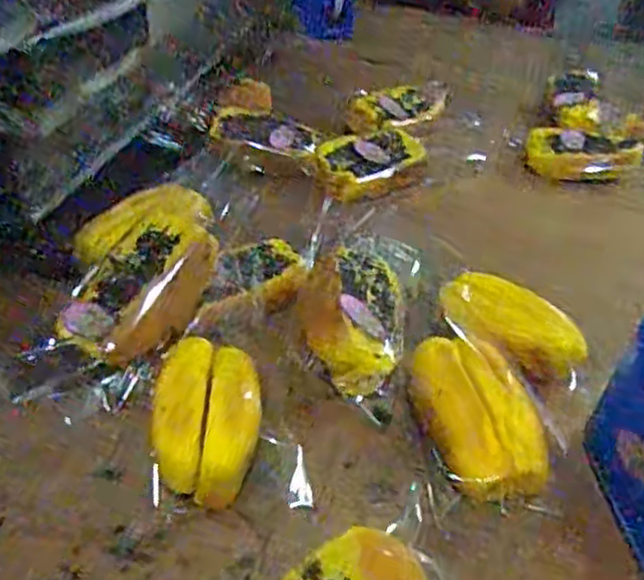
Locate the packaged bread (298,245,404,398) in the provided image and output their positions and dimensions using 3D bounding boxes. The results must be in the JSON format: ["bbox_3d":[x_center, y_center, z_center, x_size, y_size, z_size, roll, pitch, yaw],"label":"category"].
[{"bbox_3d":[0.024,0.014,0.542,0.072,0.048,0.133,10,38,5],"label":"packaged bread"}]

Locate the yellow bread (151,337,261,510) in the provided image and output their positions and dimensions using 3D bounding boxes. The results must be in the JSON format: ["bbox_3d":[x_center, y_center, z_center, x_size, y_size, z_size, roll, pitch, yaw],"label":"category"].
[{"bbox_3d":[-0.071,0.080,0.467,0.062,0.034,0.111,3,38,-4],"label":"yellow bread"}]

